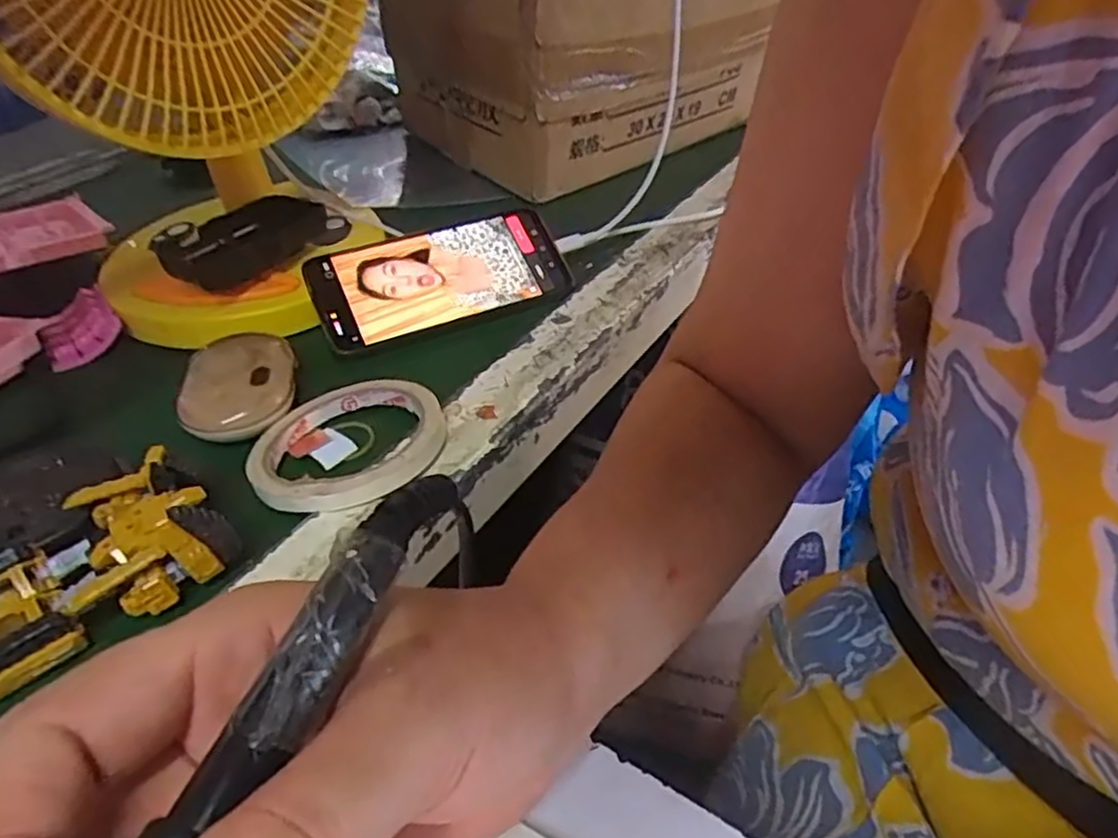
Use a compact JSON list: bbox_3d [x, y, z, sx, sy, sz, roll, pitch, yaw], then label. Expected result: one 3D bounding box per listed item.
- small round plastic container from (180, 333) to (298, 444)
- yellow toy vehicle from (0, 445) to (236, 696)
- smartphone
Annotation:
[{"bbox_3d":[-0.182,-0.019,0.402,0.060,0.014,0.083,-10,42,-9],"label":"small round plastic container"},{"bbox_3d":[-0.206,0.058,0.298,0.111,0.036,0.068,-28,50,-27],"label":"yellow toy vehicle"},{"bbox_3d":[-0.078,-0.096,0.470,0.165,0.008,0.074,-20,71,-20],"label":"smartphone"}]

